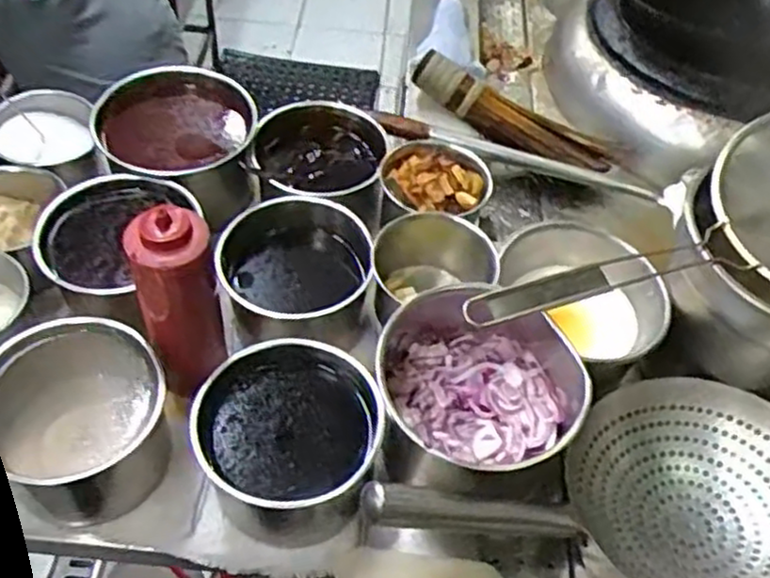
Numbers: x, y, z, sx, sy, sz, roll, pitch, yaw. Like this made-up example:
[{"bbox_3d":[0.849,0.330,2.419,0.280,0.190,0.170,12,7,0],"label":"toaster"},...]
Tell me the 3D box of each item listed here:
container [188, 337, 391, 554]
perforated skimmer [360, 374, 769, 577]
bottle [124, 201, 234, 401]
[{"bbox_3d":[-0.085,0.141,0.677,0.150,0.116,0.155,3,51,-4],"label":"container"},{"bbox_3d":[0.187,0.176,0.645,0.417,0.128,0.234,-3,51,-9],"label":"perforated skimmer"},{"bbox_3d":[-0.189,-0.002,0.688,0.072,0.180,0.073,-11,53,-15],"label":"bottle"}]

